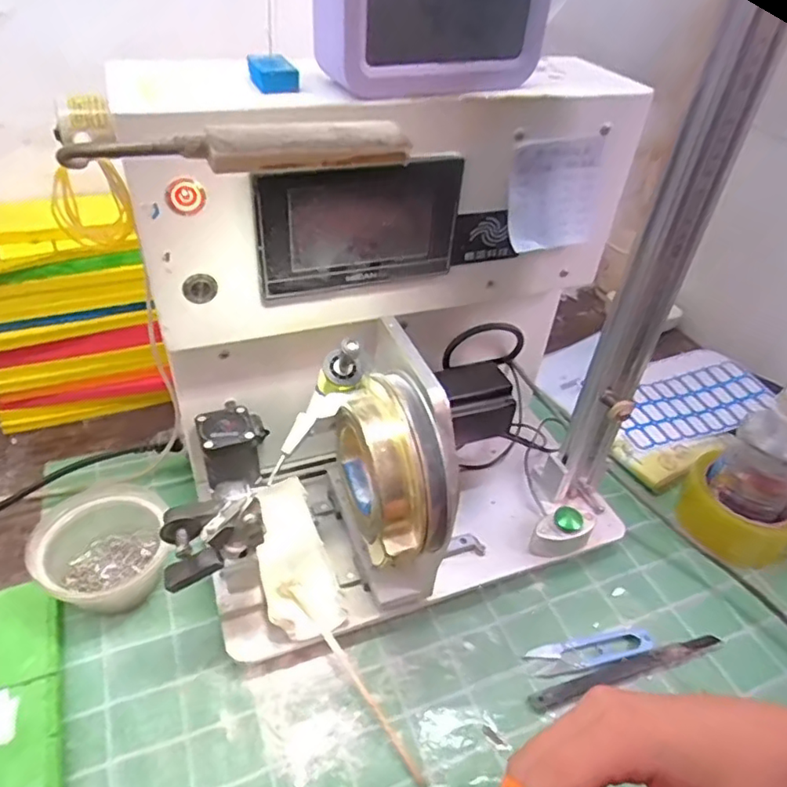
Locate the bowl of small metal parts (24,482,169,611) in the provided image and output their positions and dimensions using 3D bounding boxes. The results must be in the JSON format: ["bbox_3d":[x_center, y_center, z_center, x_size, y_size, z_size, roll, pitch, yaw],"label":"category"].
[{"bbox_3d":[-0.225,0.119,0.464,0.094,0.063,0.095,3,41,-3],"label":"bowl of small metal parts"}]

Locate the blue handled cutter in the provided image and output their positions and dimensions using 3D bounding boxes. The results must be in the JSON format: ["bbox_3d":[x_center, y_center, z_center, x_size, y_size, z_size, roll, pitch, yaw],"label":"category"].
[{"bbox_3d":[0.151,0.196,0.453,0.101,0.004,0.022,-5,42,-12],"label":"blue handled cutter"}]

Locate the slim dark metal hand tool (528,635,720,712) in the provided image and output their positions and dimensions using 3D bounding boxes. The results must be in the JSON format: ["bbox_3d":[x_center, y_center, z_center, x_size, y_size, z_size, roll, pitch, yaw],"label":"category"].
[{"bbox_3d":[0.175,0.205,0.443,0.161,0.008,0.015,-9,43,-16],"label":"slim dark metal hand tool"}]

